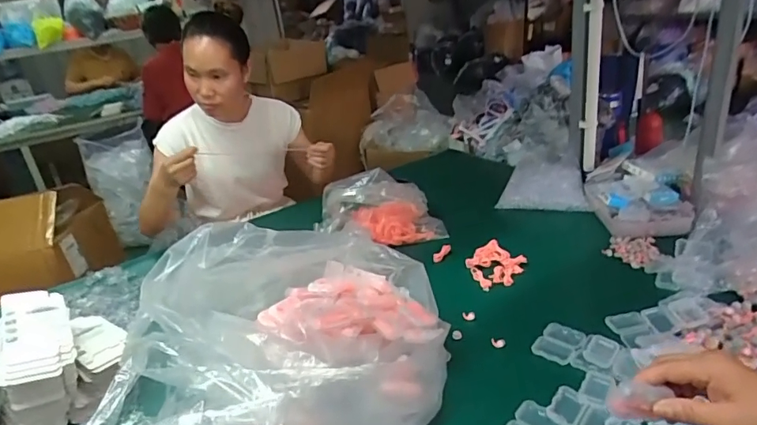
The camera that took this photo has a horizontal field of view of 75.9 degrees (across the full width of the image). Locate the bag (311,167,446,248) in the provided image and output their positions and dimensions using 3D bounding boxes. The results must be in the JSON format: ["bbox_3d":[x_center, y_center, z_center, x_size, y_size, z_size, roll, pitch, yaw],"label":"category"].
[{"bbox_3d":[0.009,-0.016,1.081,0.240,0.142,0.181,-17,27,-18],"label":"bag"}]

